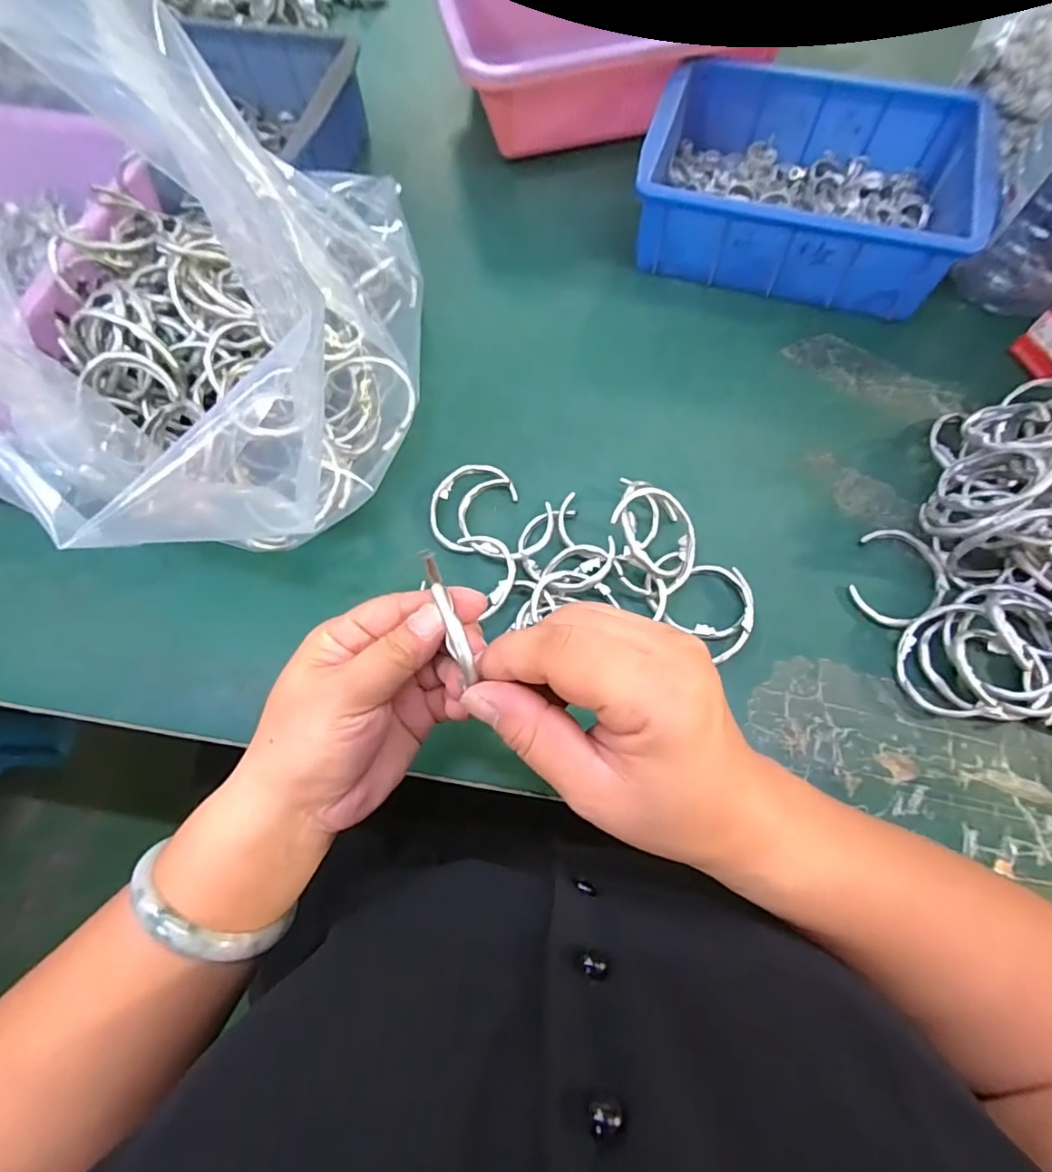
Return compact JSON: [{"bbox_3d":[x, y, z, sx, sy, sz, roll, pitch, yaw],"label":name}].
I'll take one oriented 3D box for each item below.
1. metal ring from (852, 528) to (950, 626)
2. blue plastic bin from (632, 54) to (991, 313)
[{"bbox_3d":[0.240,-0.005,0.355,0.053,0.007,0.067,23,71,9],"label":"metal ring"},{"bbox_3d":[0.220,-0.317,0.448,0.241,0.079,0.173,18,71,9],"label":"blue plastic bin"}]

